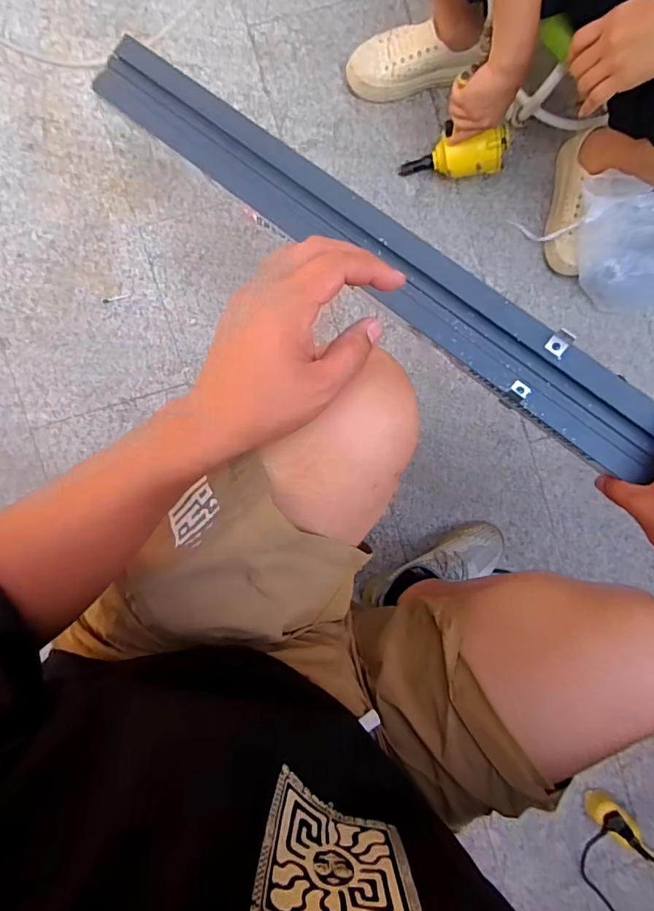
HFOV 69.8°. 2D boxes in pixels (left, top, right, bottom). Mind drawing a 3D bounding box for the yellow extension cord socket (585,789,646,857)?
[{"bbox_3d":[0.573,0.726,0.934,0.123,0.038,0.056,42,88,10],"label":"yellow extension cord socket"}]

